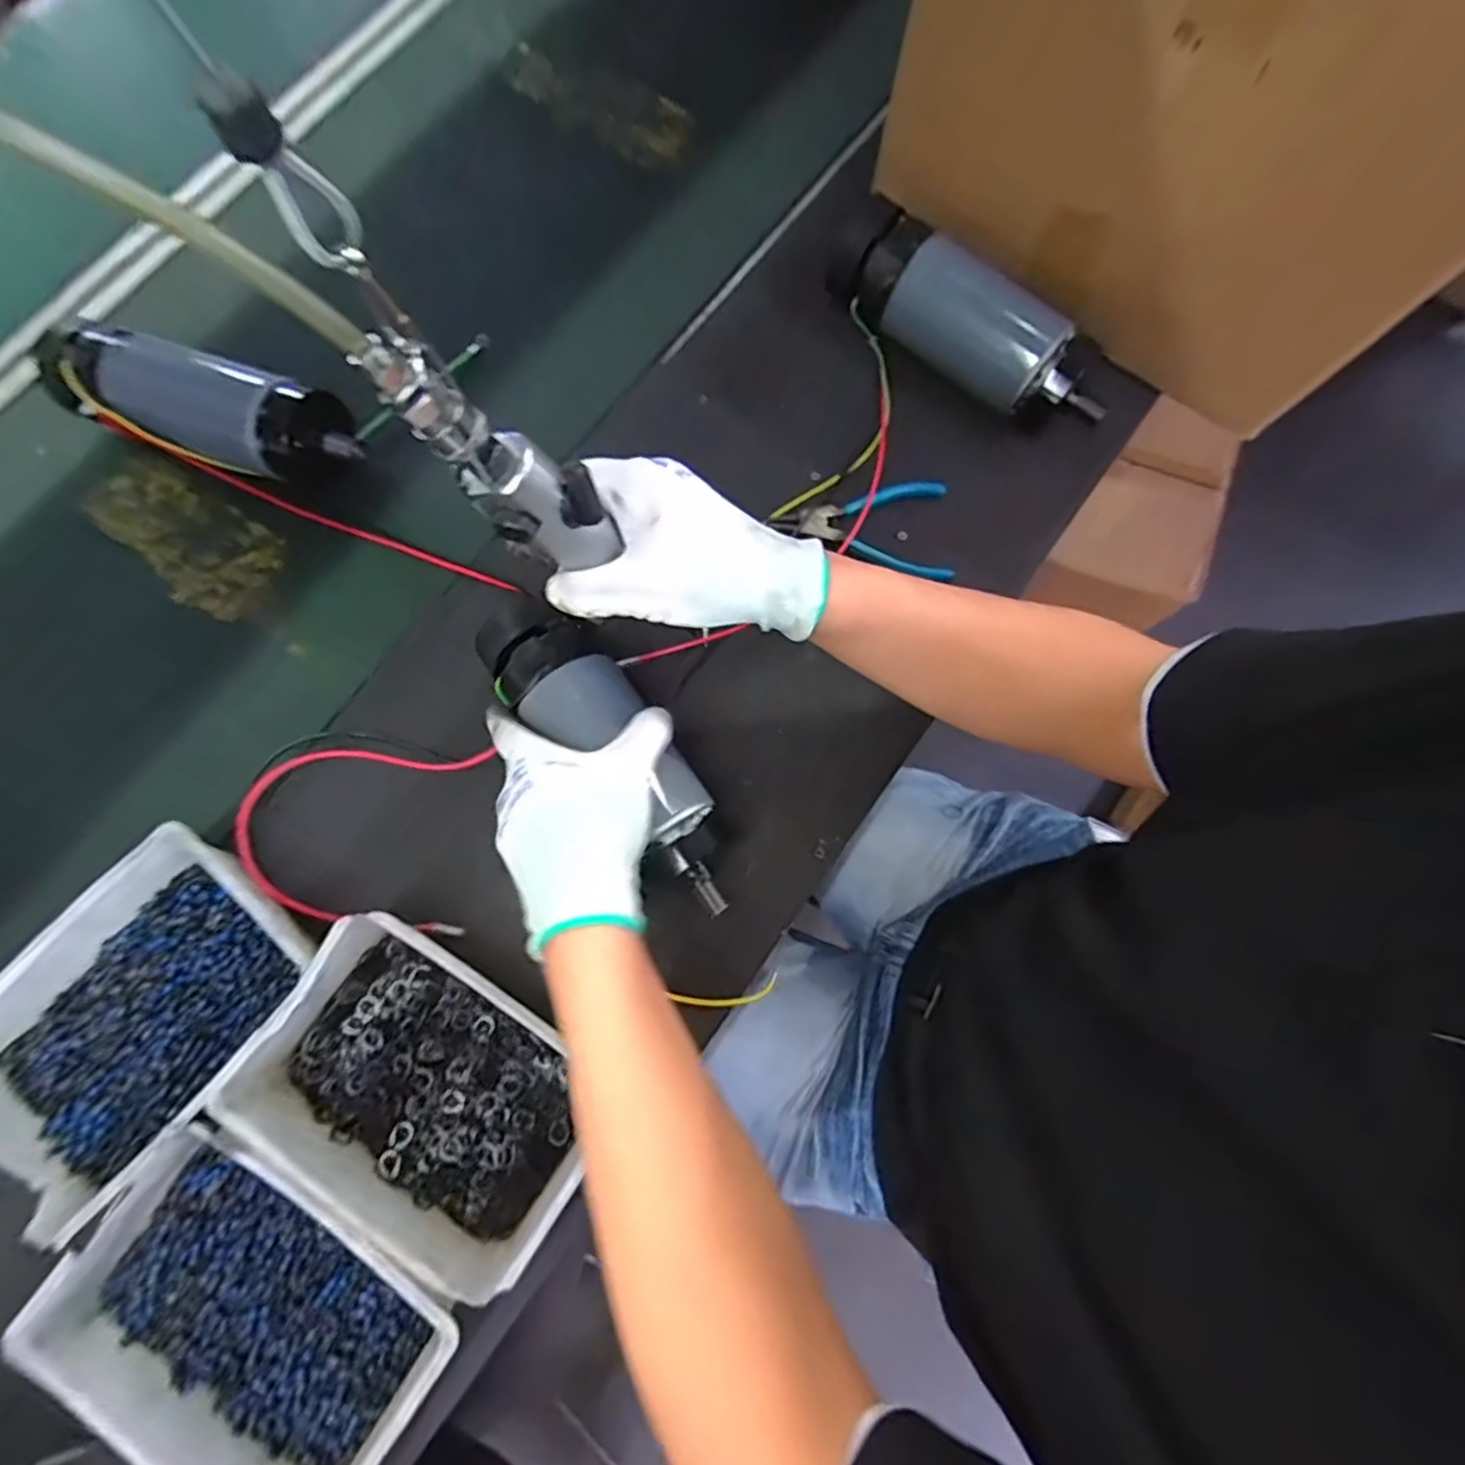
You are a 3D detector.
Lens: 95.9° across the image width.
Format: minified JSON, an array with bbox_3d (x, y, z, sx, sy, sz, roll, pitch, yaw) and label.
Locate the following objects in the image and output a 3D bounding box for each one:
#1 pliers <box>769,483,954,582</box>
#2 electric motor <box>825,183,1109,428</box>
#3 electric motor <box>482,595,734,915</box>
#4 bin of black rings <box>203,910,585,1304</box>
[{"bbox_3d":[0.099,-0.154,0.496,0.128,0.018,0.074,0,79,-1],"label":"pliers"},{"bbox_3d":[0.176,-0.307,0.502,0.233,0.057,0.065,43,81,7],"label":"electric motor"},{"bbox_3d":[-0.081,0.003,0.425,0.064,0.061,0.249,-41,79,-8],"label":"electric motor"},{"bbox_3d":[-0.178,0.215,0.397,0.201,0.048,0.147,31,80,5],"label":"bin of black rings"}]

